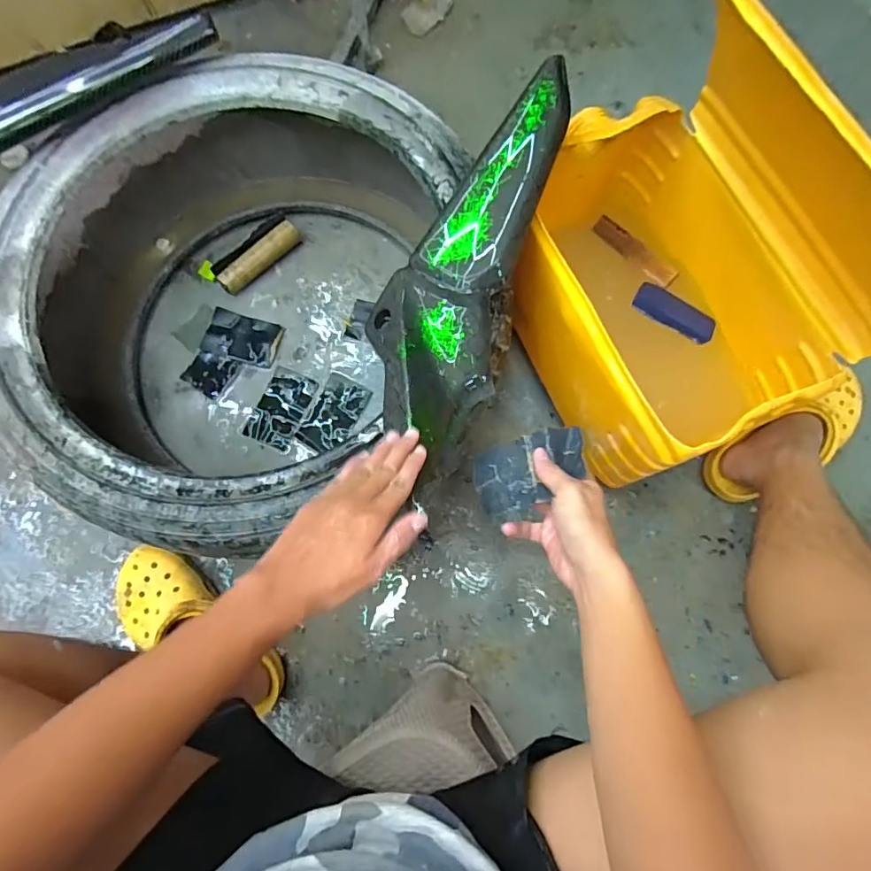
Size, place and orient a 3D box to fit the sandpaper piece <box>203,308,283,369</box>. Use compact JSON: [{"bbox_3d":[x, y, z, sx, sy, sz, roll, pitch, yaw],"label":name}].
[{"bbox_3d":[-0.296,-0.149,0.773,0.112,0.005,0.072,16,79,-1],"label":"sandpaper piece"}]

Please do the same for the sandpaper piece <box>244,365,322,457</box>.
[{"bbox_3d":[-0.228,-0.039,0.748,0.076,0.004,0.119,22,77,7],"label":"sandpaper piece"}]

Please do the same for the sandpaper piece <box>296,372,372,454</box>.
[{"bbox_3d":[-0.150,-0.030,0.744,0.072,0.004,0.113,25,78,8],"label":"sandpaper piece"}]

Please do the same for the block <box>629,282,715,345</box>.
[{"bbox_3d":[0.319,-0.163,0.670,0.109,0.018,0.040,36,80,7],"label":"block"}]

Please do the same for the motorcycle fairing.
[{"bbox_3d":[0.022,-0.161,0.507,0.137,0.074,0.412,19,86,4],"label":"motorcycle fairing"}]

